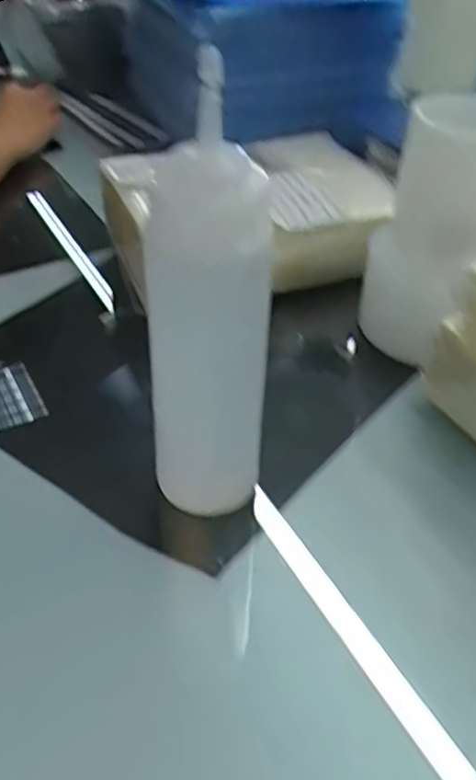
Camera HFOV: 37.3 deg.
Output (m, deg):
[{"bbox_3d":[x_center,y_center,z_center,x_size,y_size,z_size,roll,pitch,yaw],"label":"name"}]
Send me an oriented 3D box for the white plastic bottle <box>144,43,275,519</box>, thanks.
[{"bbox_3d":[-0.014,-0.027,0.363,0.059,0.217,0.058,28,47,28],"label":"white plastic bottle"}]

